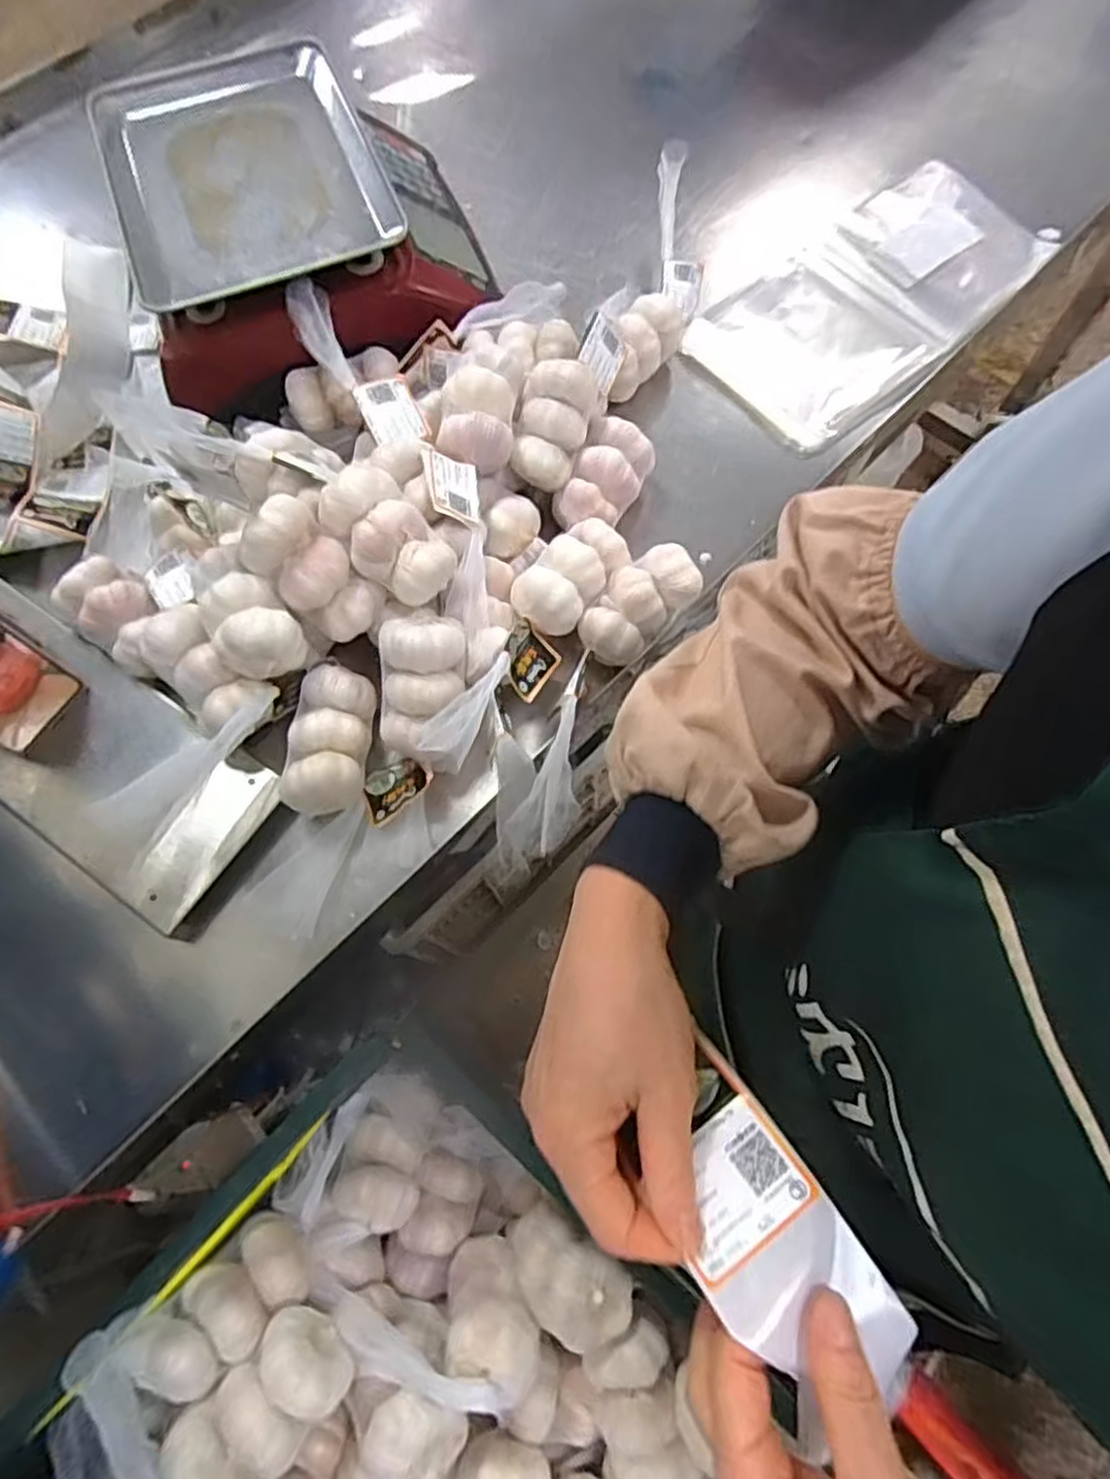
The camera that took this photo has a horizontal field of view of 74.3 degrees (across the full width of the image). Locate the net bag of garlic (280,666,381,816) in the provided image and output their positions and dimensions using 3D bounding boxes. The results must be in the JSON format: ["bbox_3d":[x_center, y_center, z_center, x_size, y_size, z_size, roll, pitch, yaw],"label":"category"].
[{"bbox_3d":[-0.175,0.000,0.581,0.060,0.058,0.116,3,69,4],"label":"net bag of garlic"}]

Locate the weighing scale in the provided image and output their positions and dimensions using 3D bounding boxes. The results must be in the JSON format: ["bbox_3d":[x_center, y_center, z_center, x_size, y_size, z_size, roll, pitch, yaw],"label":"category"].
[{"bbox_3d":[-0.245,-0.512,0.718,0.320,0.113,0.364,-18,69,-4],"label":"weighing scale"}]

